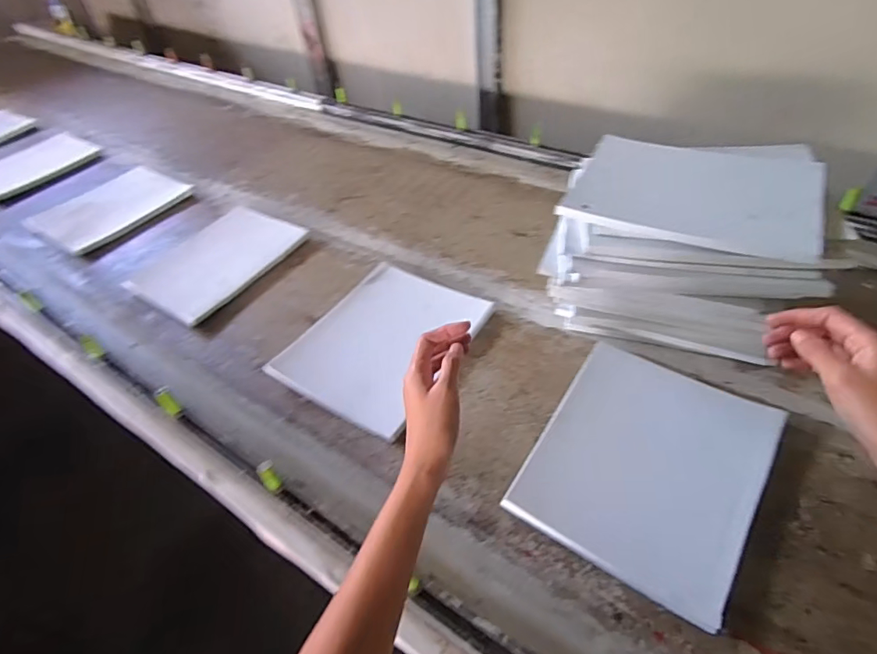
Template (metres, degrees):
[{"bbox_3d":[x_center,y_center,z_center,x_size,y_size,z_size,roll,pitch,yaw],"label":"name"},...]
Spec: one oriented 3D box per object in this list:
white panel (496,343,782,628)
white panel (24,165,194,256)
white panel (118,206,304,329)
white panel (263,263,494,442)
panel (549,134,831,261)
[{"bbox_3d":[0.234,0.151,0.559,0.224,0.026,0.253,26,61,23],"label":"white panel"},{"bbox_3d":[-0.700,-0.260,1.068,0.217,0.014,0.271,26,54,27],"label":"white panel"},{"bbox_3d":[-0.401,-0.131,0.908,0.218,0.017,0.277,23,52,25],"label":"white panel"},{"bbox_3d":[-0.082,0.017,0.737,0.218,0.009,0.265,26,59,23],"label":"white panel"},{"bbox_3d":[0.311,-0.171,0.612,0.272,0.012,0.192,17,54,22],"label":"panel"}]

